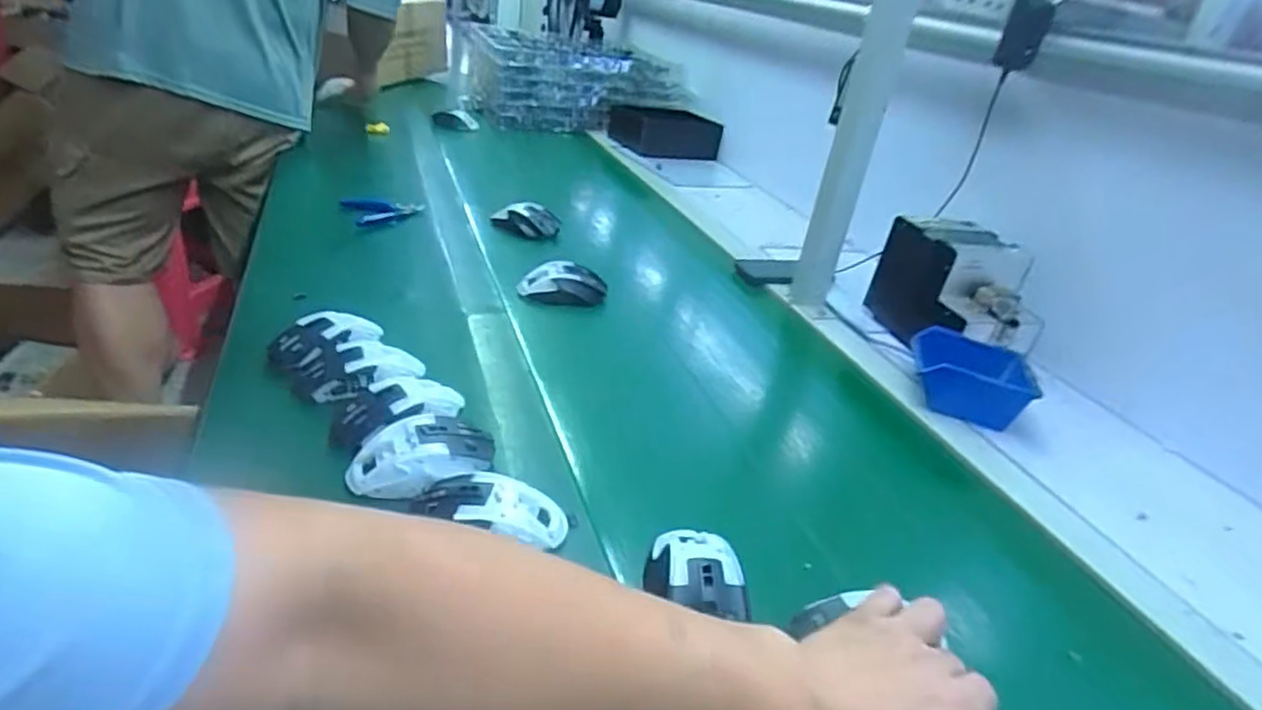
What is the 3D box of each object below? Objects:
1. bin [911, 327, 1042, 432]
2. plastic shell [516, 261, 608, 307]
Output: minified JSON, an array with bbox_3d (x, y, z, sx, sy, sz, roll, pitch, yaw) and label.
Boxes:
[{"bbox_3d":[0.385,0.026,0.771,0.123,0.061,0.110,14,29,9],"label":"bin"},{"bbox_3d":[-0.088,-0.093,0.886,0.116,0.041,0.050,2,29,-12],"label":"plastic shell"}]

